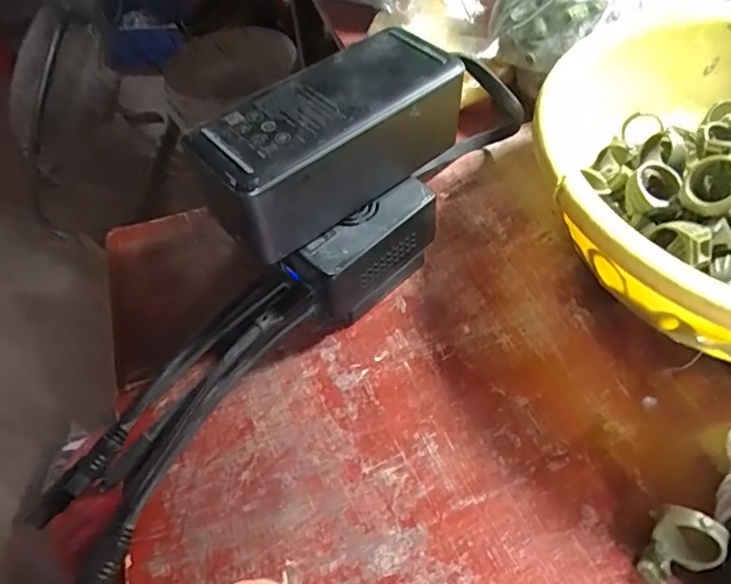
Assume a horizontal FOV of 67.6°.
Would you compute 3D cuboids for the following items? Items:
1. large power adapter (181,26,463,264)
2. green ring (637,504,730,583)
[{"bbox_3d":[-0.013,-0.070,0.259,0.126,0.051,0.053,-36,58,-20],"label":"large power adapter"},{"bbox_3d":[0.120,0.097,0.207,0.028,0.029,0.016,0,20,37],"label":"green ring"}]

